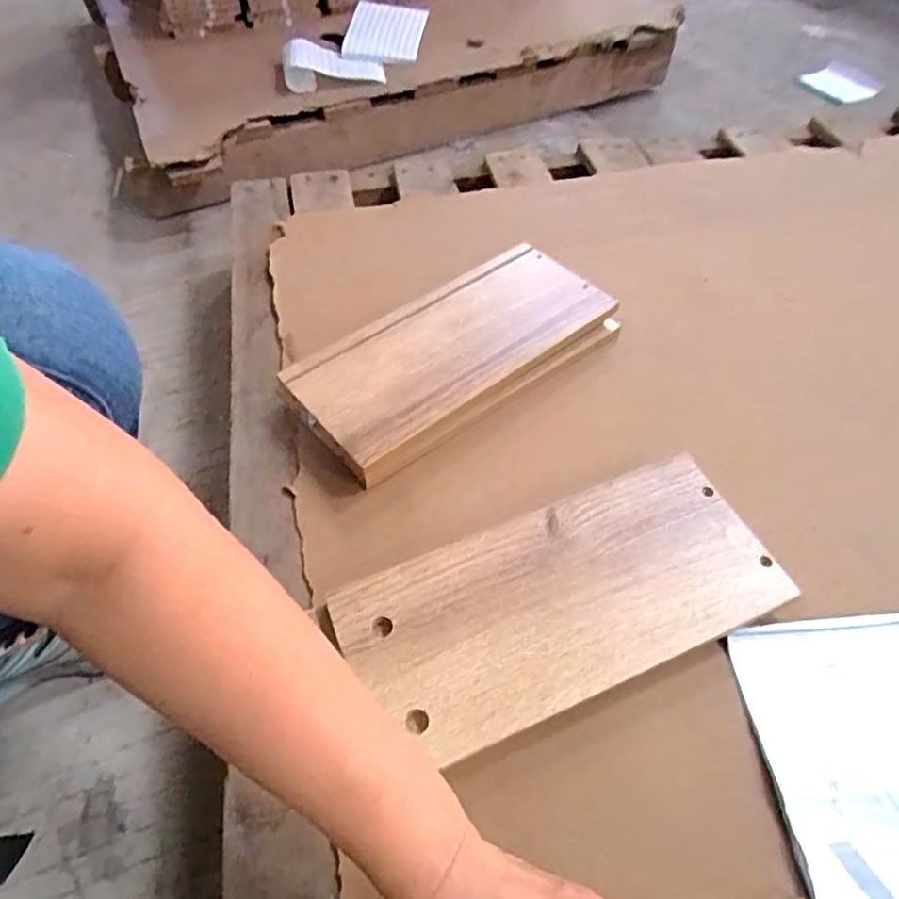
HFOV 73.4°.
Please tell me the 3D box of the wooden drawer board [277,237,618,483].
[{"bbox_3d":[0.004,-0.090,0.560,0.297,0.047,0.143,-32,58,-20],"label":"wooden drawer board"}]

